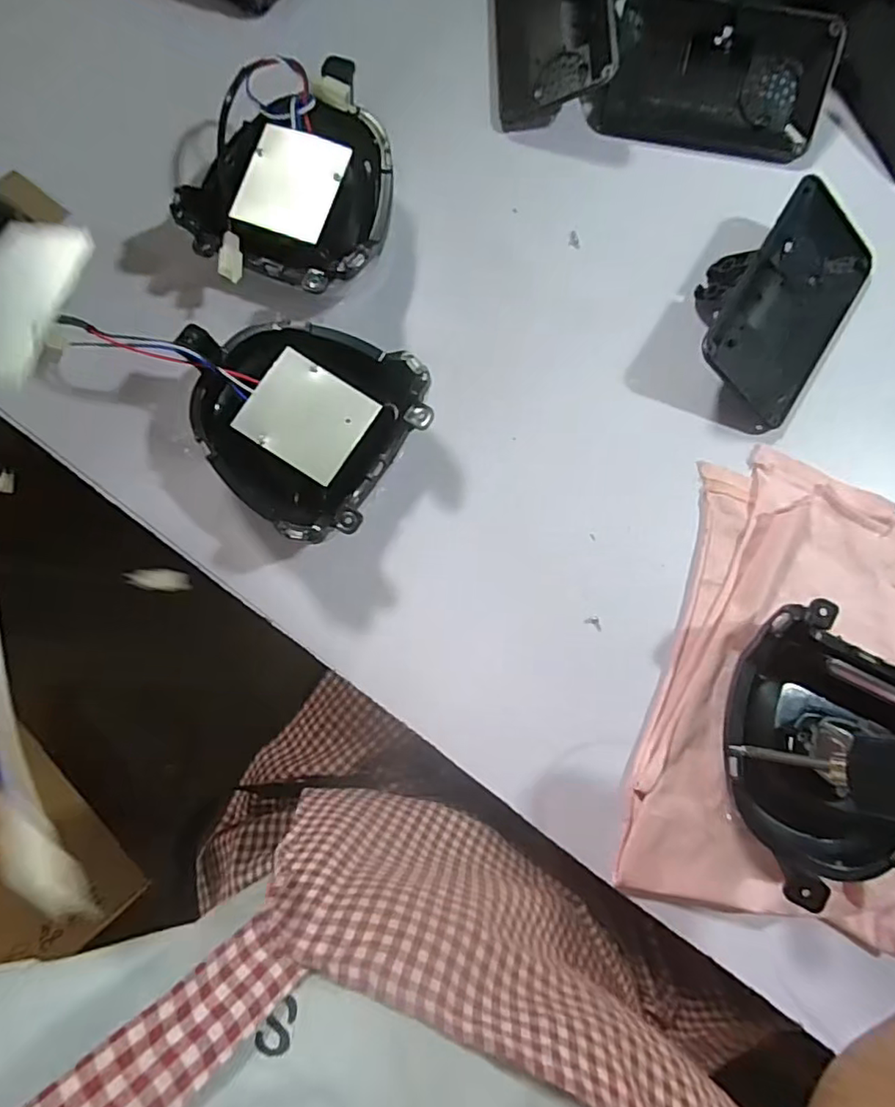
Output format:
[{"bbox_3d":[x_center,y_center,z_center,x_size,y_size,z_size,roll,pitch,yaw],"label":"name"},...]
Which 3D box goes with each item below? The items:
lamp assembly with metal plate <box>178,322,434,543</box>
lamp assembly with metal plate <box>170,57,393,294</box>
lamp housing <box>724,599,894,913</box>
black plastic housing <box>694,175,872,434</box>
[{"bbox_3d":[-0.098,-0.087,0.373,0.152,0.056,0.129,30,82,5],"label":"lamp assembly with metal plate"},{"bbox_3d":[-0.106,-0.252,0.400,0.133,0.056,0.150,7,81,2],"label":"lamp assembly with metal plate"},{"bbox_3d":[0.221,0.117,0.335,0.125,0.056,0.149,23,82,4],"label":"lamp housing"},{"bbox_3d":[0.227,-0.172,0.394,0.094,0.040,0.160,34,83,6],"label":"black plastic housing"}]

